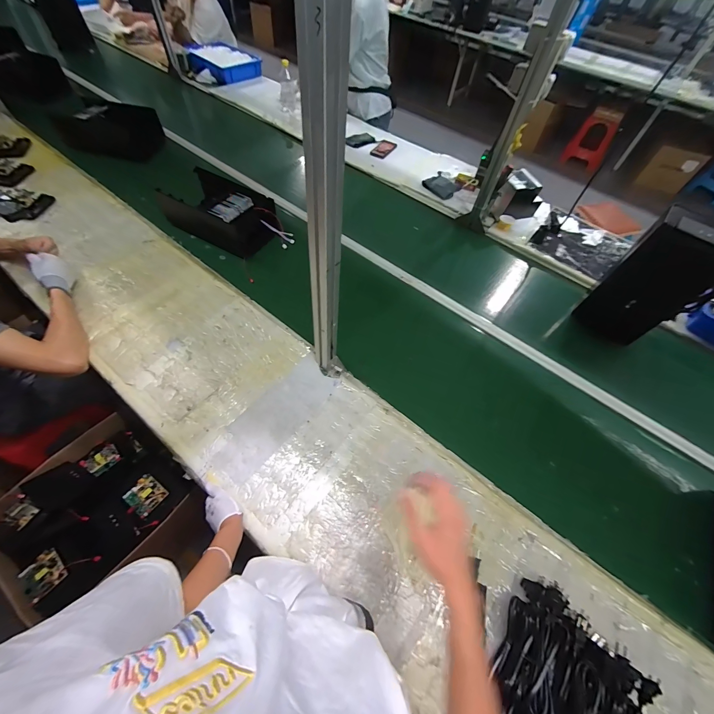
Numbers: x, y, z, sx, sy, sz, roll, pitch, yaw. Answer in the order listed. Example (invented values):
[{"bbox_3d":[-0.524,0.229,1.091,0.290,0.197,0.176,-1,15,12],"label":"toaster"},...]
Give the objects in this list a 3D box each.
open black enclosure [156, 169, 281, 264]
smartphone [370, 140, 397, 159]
[{"bbox_3d":[-0.469,-0.515,1.115,0.345,0.120,0.241,24,60,11],"label":"open black enclosure"},{"bbox_3d":[0.133,-1.023,1.528,0.083,0.007,0.175,26,60,12],"label":"smartphone"}]

